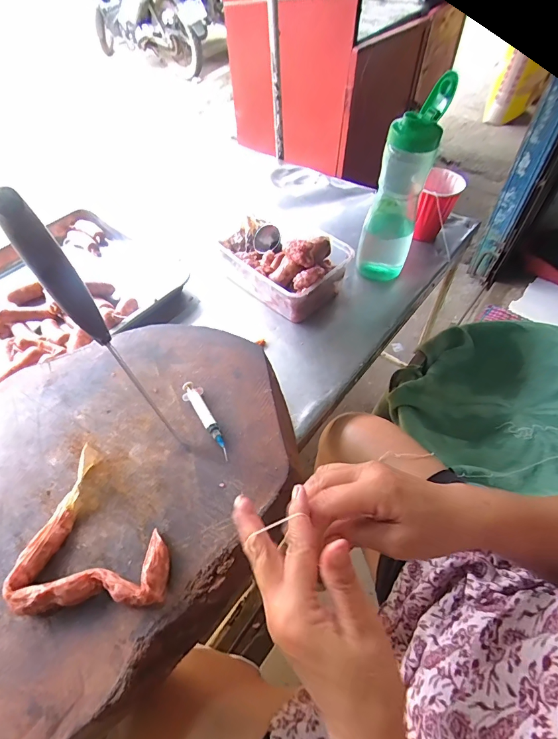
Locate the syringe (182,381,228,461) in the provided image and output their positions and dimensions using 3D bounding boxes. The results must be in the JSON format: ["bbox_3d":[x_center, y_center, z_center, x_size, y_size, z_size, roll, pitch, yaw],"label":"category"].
[{"bbox_3d":[-0.084,0.056,0.433,0.023,0.012,0.108,-29,56,-16],"label":"syringe"}]

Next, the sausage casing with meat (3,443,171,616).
[{"bbox_3d":[-0.172,0.146,0.366,0.135,0.025,0.152,-5,53,1],"label":"sausage casing with meat"}]

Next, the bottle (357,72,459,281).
[{"bbox_3d":[0.190,-0.280,0.610,0.088,0.276,0.076,9,55,8],"label":"bottle"}]

